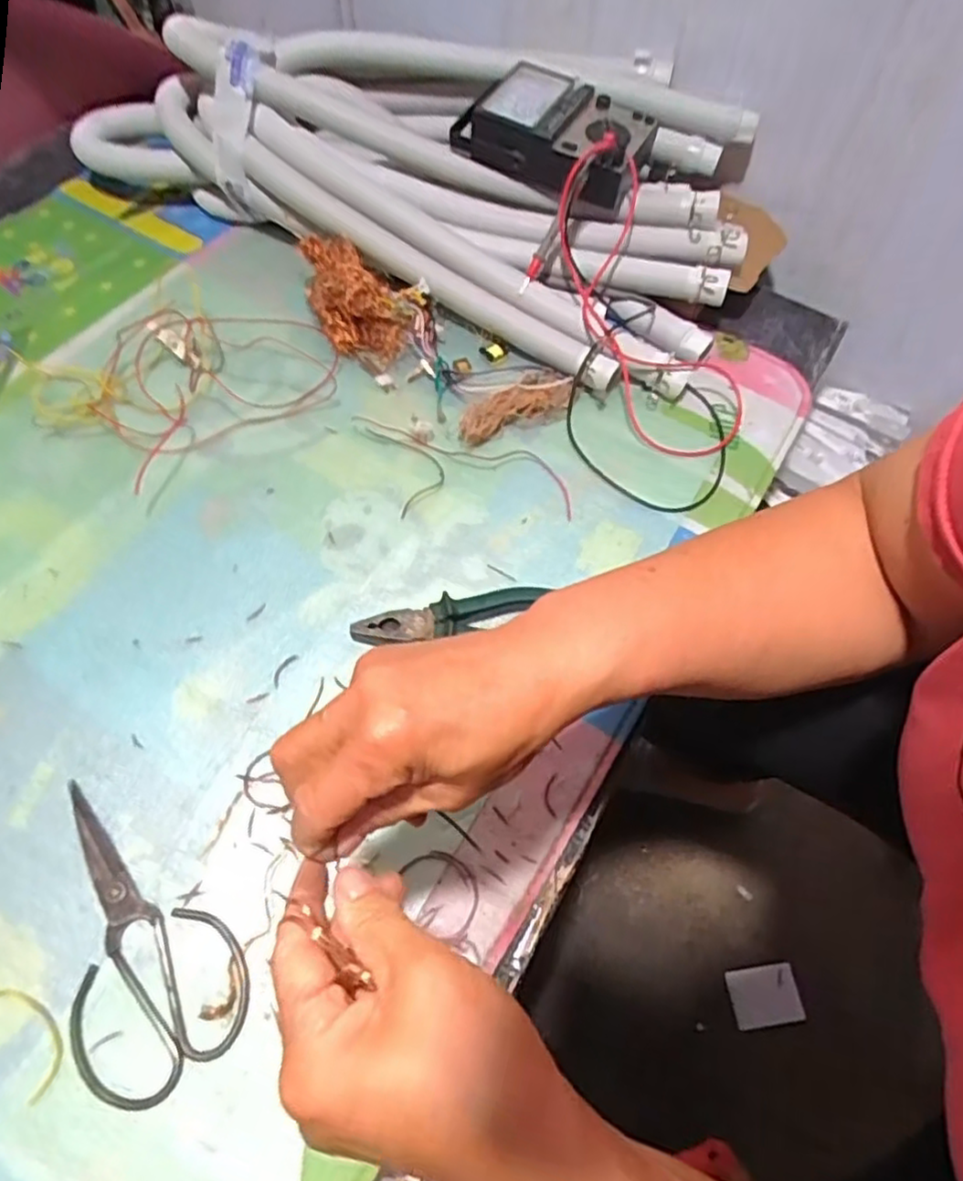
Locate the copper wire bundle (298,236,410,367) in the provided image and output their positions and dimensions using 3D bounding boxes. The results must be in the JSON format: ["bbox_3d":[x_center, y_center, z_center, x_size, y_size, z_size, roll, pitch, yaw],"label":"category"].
[{"bbox_3d":[-0.125,-0.285,0.675,0.078,0.062,0.131,-19,65,-12],"label":"copper wire bundle"}]

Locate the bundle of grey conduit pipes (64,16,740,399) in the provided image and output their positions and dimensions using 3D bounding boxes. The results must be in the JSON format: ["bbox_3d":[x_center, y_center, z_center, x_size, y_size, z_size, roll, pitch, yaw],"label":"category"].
[{"bbox_3d":[-0.073,-0.435,0.707,0.669,0.168,0.263,21,64,8],"label":"bundle of grey conduit pipes"}]

